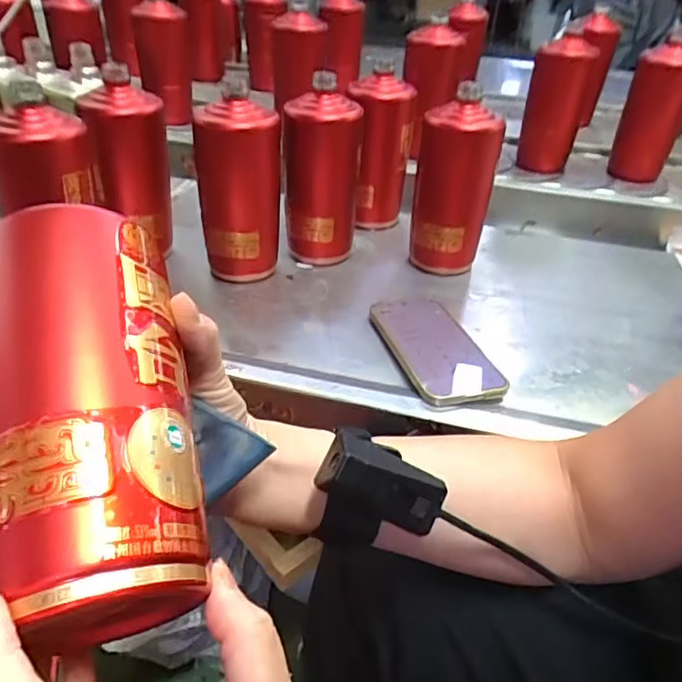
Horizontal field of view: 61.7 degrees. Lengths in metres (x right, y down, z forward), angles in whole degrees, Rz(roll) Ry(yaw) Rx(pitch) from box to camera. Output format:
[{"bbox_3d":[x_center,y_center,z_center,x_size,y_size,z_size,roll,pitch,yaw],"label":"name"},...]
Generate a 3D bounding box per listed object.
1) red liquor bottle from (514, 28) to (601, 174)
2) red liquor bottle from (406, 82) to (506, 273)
[{"bbox_3d":[0.320,-0.352,0.855,0.081,0.179,0.076,17,38,16],"label":"red liquor bottle"},{"bbox_3d":[0.124,-0.168,0.628,0.065,0.186,0.076,-15,41,-23],"label":"red liquor bottle"}]

